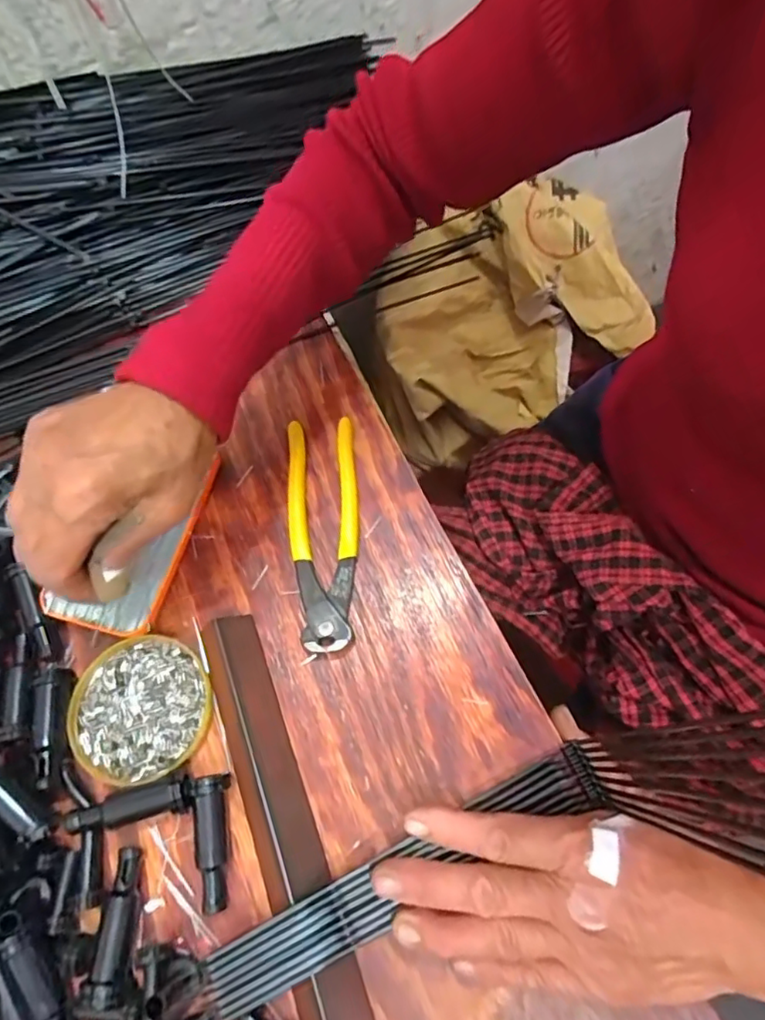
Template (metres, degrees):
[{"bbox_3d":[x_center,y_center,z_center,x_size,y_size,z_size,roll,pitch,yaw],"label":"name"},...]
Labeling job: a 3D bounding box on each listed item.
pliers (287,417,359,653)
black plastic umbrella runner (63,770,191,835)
[{"bbox_3d":[-0.040,0.011,0.390,0.047,0.014,0.165,-5,66,1],"label":"pliers"},{"bbox_3d":[-0.141,0.164,0.323,0.071,0.017,0.021,-12,66,-3],"label":"black plastic umbrella runner"}]

